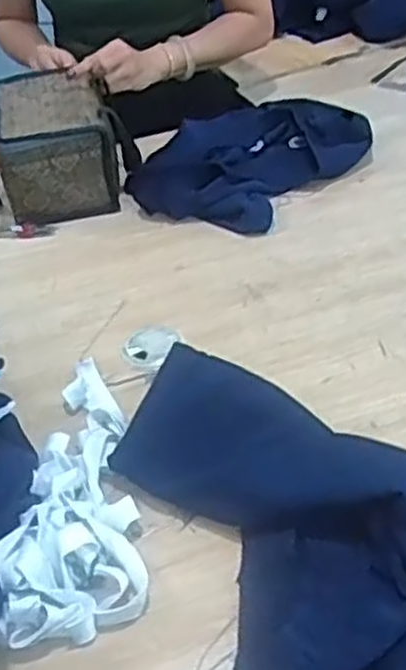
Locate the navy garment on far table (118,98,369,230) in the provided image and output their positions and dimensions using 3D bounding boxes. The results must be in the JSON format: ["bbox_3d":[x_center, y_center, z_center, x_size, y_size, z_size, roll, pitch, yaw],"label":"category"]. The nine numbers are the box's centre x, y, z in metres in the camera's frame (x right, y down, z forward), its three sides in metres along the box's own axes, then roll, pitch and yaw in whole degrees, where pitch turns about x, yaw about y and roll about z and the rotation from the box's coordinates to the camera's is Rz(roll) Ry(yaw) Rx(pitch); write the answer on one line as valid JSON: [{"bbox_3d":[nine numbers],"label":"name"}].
[{"bbox_3d":[0.062,-0.249,1.097,0.249,0.062,0.308,27,51,34],"label":"navy garment on far table"}]

